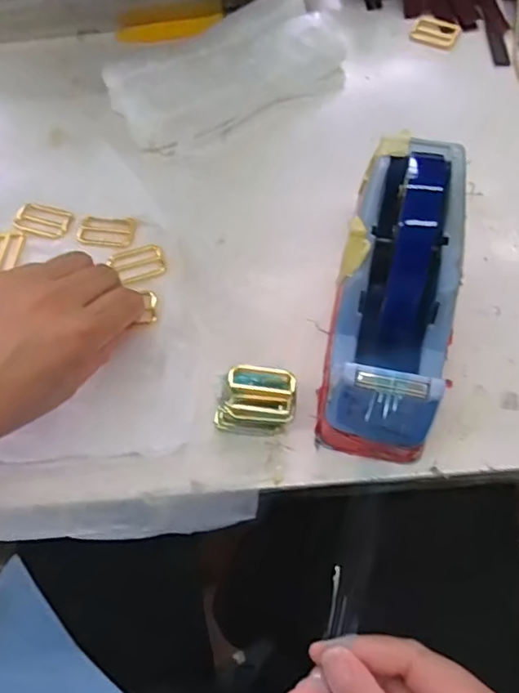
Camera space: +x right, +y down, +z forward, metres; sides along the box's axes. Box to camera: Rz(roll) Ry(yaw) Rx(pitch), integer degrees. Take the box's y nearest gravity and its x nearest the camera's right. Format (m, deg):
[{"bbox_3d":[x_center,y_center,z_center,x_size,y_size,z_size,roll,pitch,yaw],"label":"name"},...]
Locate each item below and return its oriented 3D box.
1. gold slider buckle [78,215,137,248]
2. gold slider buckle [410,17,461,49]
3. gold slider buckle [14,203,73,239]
[{"bbox_3d":[-0.126,-0.095,0.458,0.046,0.005,0.029,5,66,4],"label":"gold slider buckle"},{"bbox_3d":[0.171,-0.306,0.539,0.044,0.004,0.031,22,68,11],"label":"gold slider buckle"},{"bbox_3d":[-0.182,-0.106,0.463,0.047,0.006,0.032,13,66,7],"label":"gold slider buckle"}]

